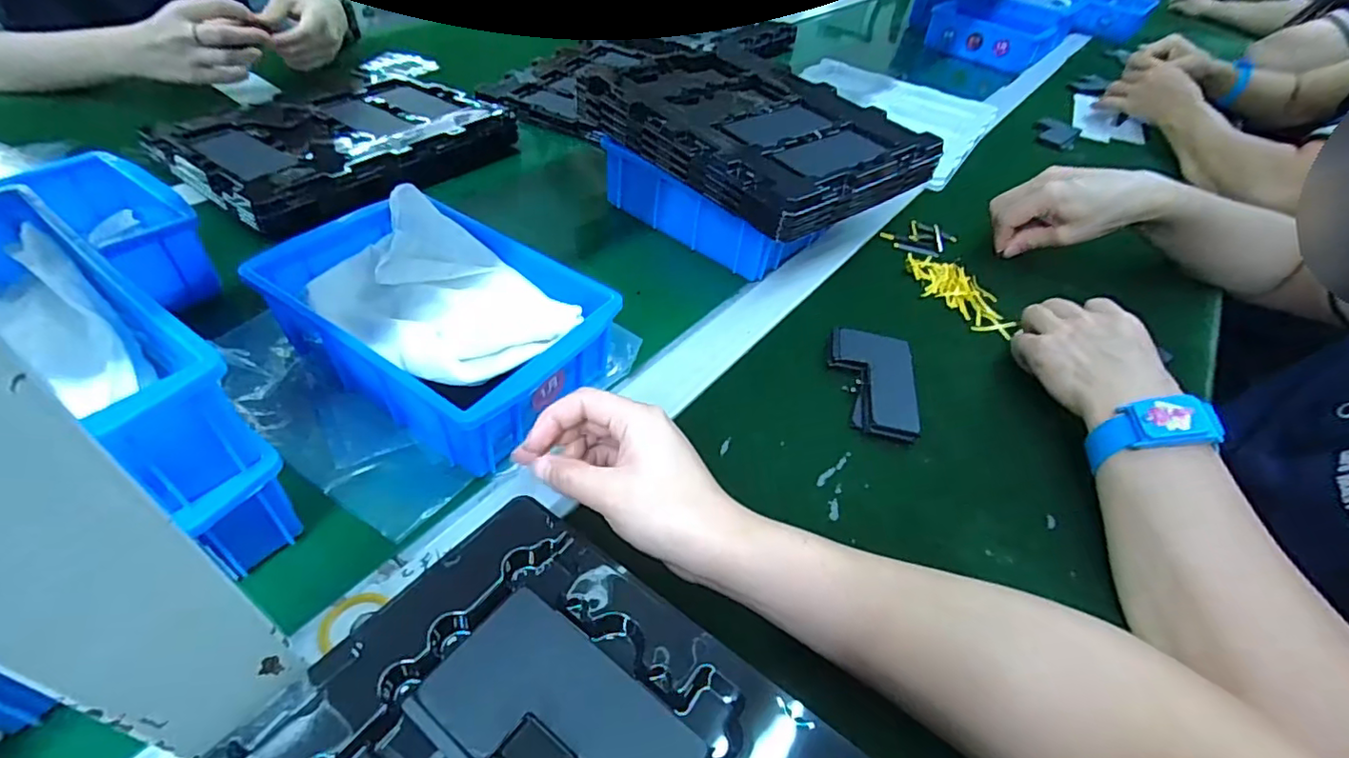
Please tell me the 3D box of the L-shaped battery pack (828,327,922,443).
[{"bbox_3d":[0.145,0.001,0.431,0.061,0.009,0.100,11,46,3],"label":"L-shaped battery pack"}]

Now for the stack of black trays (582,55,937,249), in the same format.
[{"bbox_3d":[0.072,-0.234,0.550,0.219,0.038,0.279,-32,57,-32],"label":"stack of black trays"}]

